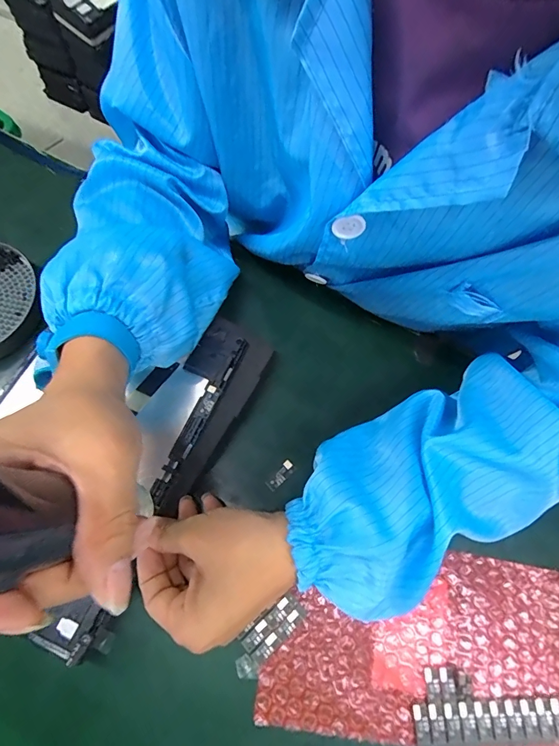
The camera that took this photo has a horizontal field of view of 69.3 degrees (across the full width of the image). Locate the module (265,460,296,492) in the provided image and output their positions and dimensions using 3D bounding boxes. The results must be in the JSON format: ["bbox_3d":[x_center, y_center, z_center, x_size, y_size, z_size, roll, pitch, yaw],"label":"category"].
[{"bbox_3d":[0.001,0.079,0.312,0.025,0.004,0.010,-41,78,-14],"label":"module"}]

